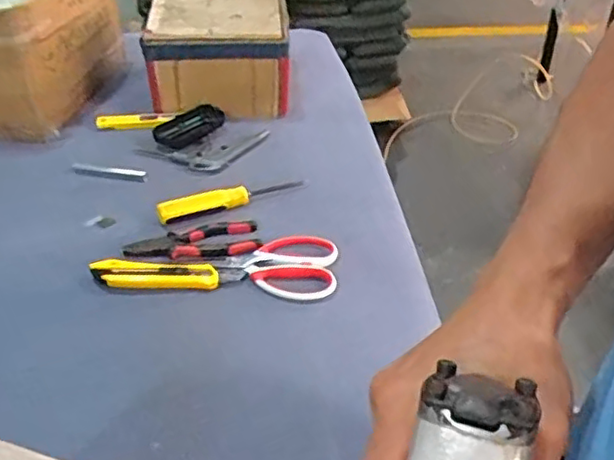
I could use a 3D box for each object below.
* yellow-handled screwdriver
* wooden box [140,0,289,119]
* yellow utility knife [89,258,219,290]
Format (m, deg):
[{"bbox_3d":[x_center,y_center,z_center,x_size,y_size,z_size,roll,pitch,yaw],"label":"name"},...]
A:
[{"bbox_3d":[-0.095,-0.043,0.828,0.191,0.026,0.028,-17,41,-23],"label":"yellow-handled screwdriver"},{"bbox_3d":[-0.138,-0.279,1.039,0.209,0.150,0.203,-2,38,-5],"label":"wooden box"},{"bbox_3d":[-0.167,0.048,0.716,0.136,0.017,0.036,2,38,1],"label":"yellow utility knife"}]

